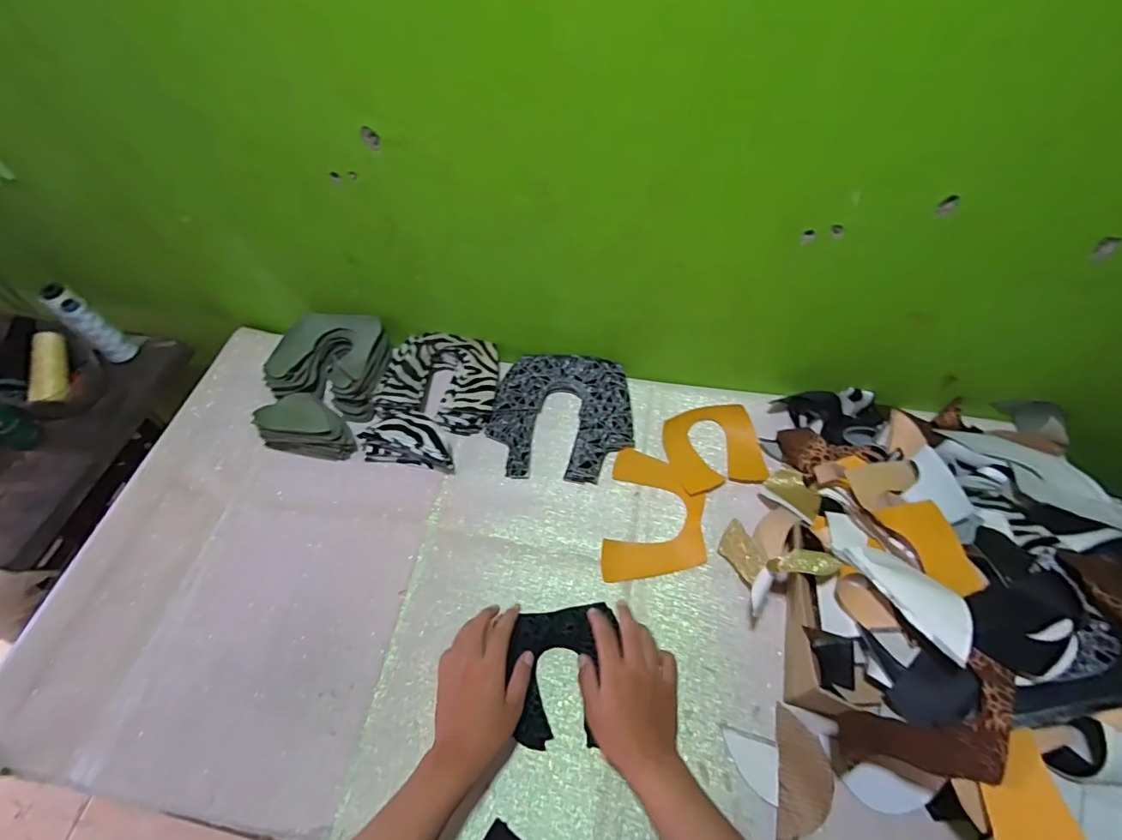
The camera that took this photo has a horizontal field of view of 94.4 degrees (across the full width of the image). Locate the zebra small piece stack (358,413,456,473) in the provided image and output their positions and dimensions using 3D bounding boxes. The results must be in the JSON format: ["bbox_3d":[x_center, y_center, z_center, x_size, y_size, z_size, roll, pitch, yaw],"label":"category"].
[{"bbox_3d":[-0.201,0.025,0.692,0.133,0.057,0.065,8,59,10],"label":"zebra small piece stack"}]

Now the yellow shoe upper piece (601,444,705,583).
[{"bbox_3d":[0.117,0.116,0.636,0.117,0.010,0.167,6,57,6],"label":"yellow shoe upper piece"}]

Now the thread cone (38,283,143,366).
[{"bbox_3d":[-0.716,-0.141,0.796,0.048,0.122,0.043,30,64,21],"label":"thread cone"}]

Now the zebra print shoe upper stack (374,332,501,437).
[{"bbox_3d":[-0.170,-0.058,0.746,0.170,0.041,0.138,11,58,9],"label":"zebra print shoe upper stack"}]

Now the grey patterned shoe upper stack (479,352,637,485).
[{"bbox_3d":[0.001,-0.008,0.711,0.187,0.030,0.182,5,57,6],"label":"grey patterned shoe upper stack"}]

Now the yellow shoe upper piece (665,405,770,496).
[{"bbox_3d":[0.198,0.036,0.678,0.116,0.012,0.117,-9,57,-4],"label":"yellow shoe upper piece"}]

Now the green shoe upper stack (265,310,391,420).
[{"bbox_3d":[-0.338,-0.084,0.770,0.160,0.053,0.146,7,60,9],"label":"green shoe upper stack"}]

